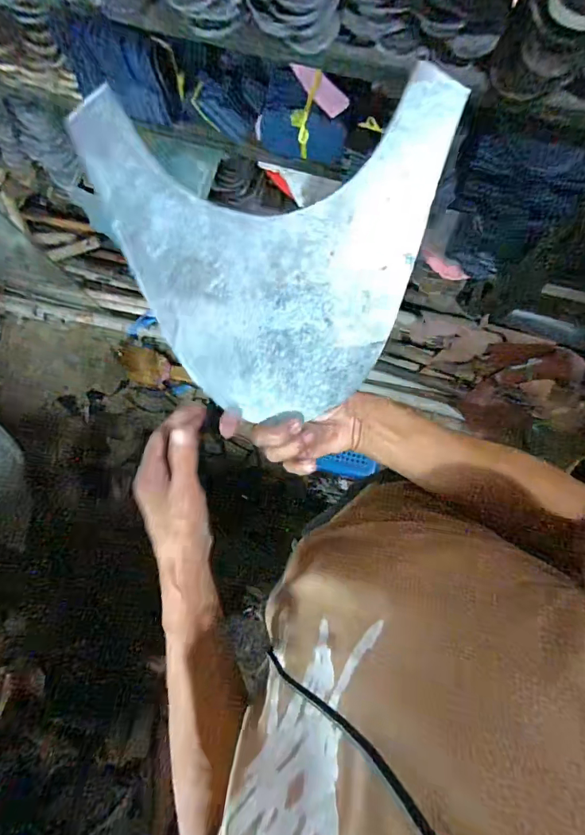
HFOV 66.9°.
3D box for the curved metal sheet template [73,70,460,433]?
[{"bbox_3d":[-0.014,-0.128,0.375,0.282,0.010,0.250,-4,105,2],"label":"curved metal sheet template"}]

